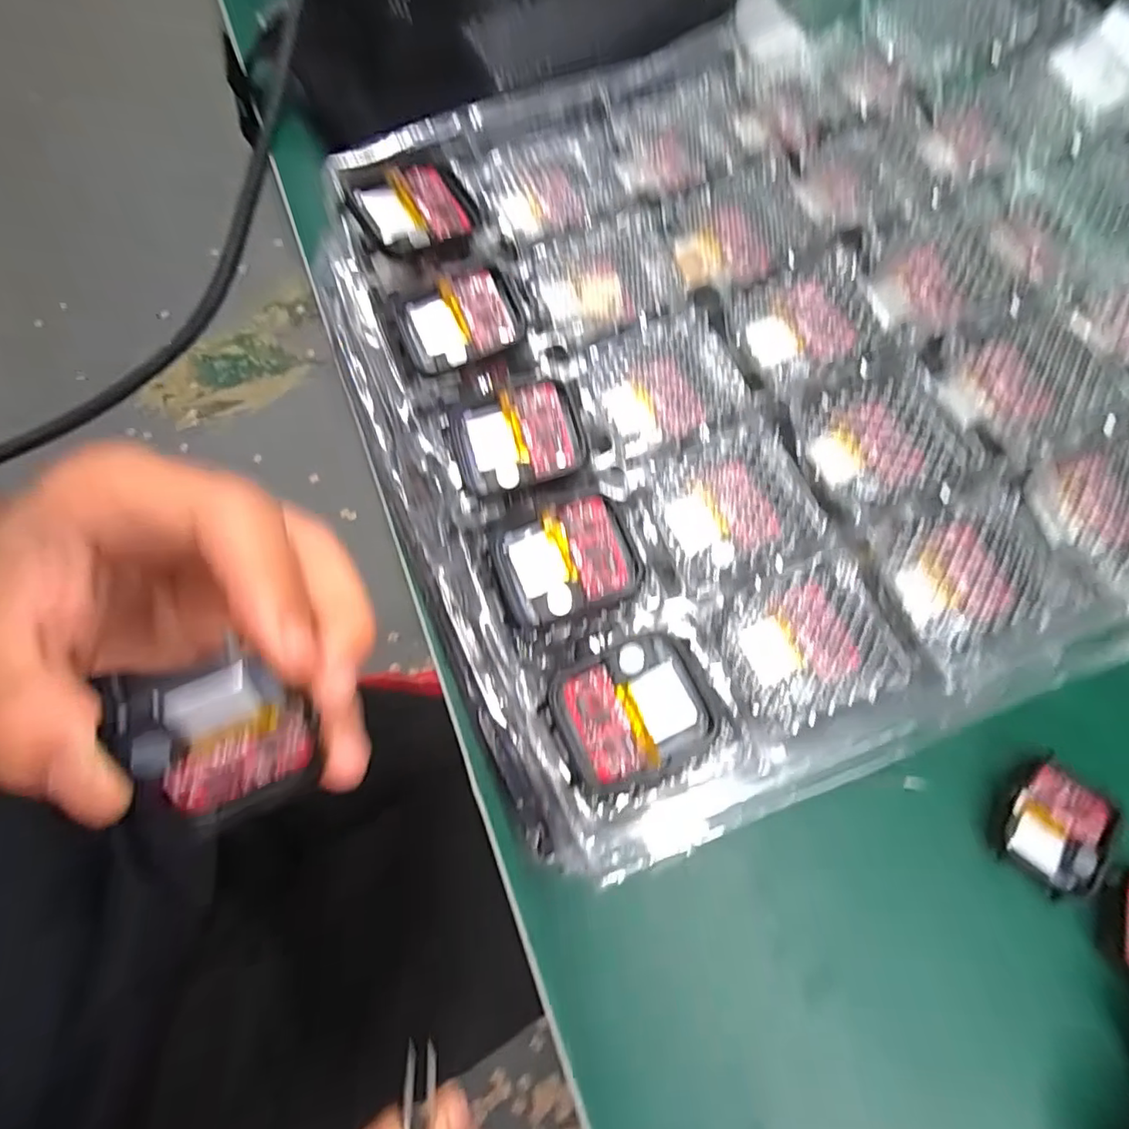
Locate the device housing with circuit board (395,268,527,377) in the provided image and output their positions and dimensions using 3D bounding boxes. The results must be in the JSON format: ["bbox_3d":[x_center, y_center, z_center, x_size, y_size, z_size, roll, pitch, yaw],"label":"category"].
[{"bbox_3d":[-0.037,-0.087,0.208,0.043,0.008,0.033,-20,74,-5],"label":"device housing with circuit board"}]

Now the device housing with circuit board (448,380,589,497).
[{"bbox_3d":[-0.016,-0.043,0.195,0.044,0.006,0.034,-12,74,-3],"label":"device housing with circuit board"}]

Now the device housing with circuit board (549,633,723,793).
[{"bbox_3d":[0.021,0.042,0.168,0.045,0.006,0.037,-20,73,-4],"label":"device housing with circuit board"}]

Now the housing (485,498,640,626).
[{"bbox_3d":[0.000,-0.002,0.181,0.043,0.005,0.034,-17,72,-3],"label":"housing"}]

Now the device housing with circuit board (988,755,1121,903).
[{"bbox_3d":[0.191,0.101,0.224,0.039,0.006,0.044,36,77,12],"label":"device housing with circuit board"}]

